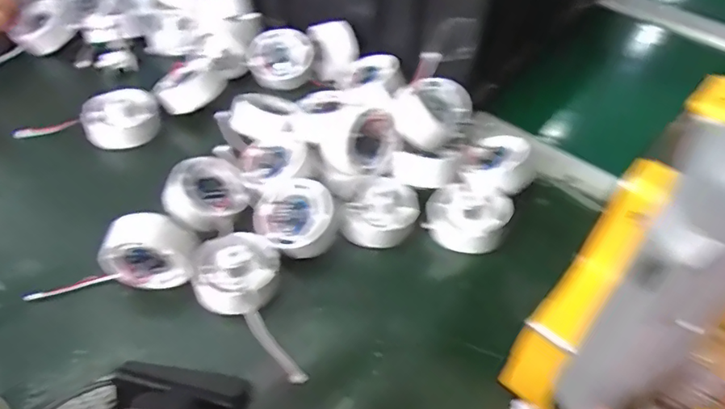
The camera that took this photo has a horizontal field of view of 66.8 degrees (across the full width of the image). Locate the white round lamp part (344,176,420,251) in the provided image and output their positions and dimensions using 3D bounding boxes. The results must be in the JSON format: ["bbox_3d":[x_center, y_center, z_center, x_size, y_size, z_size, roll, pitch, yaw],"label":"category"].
[{"bbox_3d":[0.016,0.005,0.427,0.052,0.030,0.056,1,48,-1],"label":"white round lamp part"}]

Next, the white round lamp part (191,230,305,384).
[{"bbox_3d":[-0.078,0.067,0.367,0.058,0.033,0.112,-13,49,-13],"label":"white round lamp part"}]

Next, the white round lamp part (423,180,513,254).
[{"bbox_3d":[0.082,0.009,0.425,0.058,0.031,0.057,1,48,-1],"label":"white round lamp part"}]

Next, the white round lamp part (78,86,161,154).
[{"bbox_3d":[-0.221,-0.078,0.510,0.055,0.044,0.055,27,52,21],"label":"white round lamp part"}]

